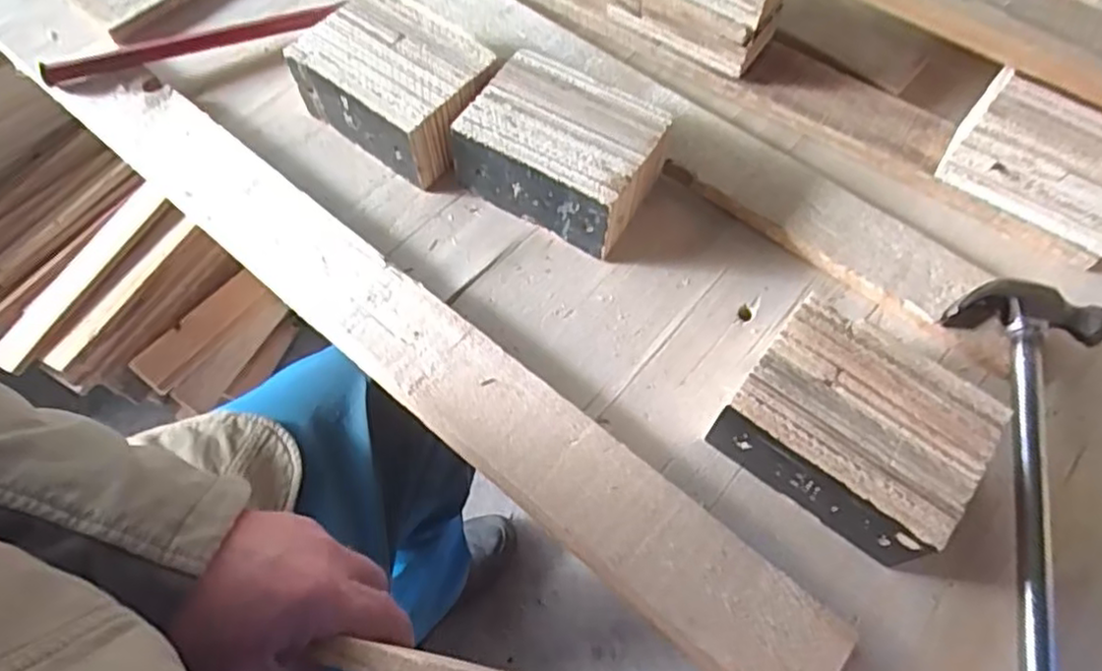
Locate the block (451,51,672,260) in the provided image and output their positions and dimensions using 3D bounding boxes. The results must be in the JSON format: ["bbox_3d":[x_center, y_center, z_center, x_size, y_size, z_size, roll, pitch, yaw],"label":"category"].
[{"bbox_3d":[0.008,-0.123,0.465,0.121,0.060,0.091,30,66,13],"label":"block"}]

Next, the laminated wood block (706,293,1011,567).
[{"bbox_3d":[0.164,0.052,0.382,0.114,0.063,0.091,36,67,15],"label":"laminated wood block"}]

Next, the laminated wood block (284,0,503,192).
[{"bbox_3d":[-0.108,-0.176,0.488,0.123,0.059,0.089,35,67,15],"label":"laminated wood block"}]

